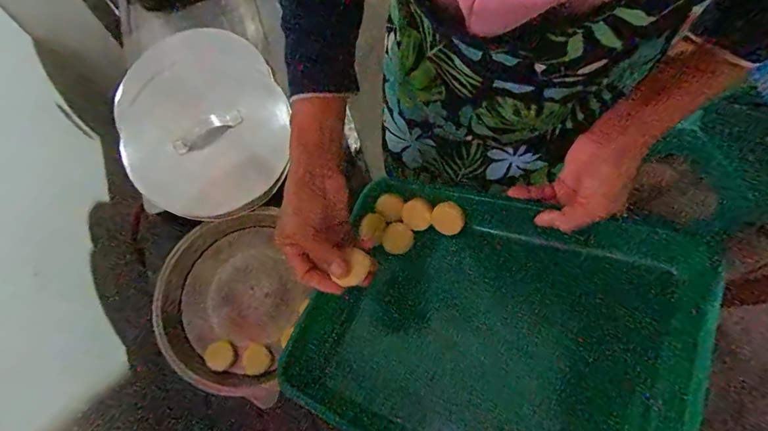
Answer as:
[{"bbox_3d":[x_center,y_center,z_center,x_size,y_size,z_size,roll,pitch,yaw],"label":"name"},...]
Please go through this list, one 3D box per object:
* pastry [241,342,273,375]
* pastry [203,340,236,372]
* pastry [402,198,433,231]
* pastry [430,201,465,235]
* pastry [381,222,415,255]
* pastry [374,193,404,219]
[{"bbox_3d":[-0.186,0.209,0.572,0.040,0.009,0.041,0,71,-1],"label":"pastry"},{"bbox_3d":[-0.240,0.205,0.577,0.039,0.011,0.038,0,71,-1],"label":"pastry"},{"bbox_3d":[0.042,-0.001,0.488,0.040,0.014,0.040,2,95,30],"label":"pastry"},{"bbox_3d":[0.078,0.004,0.473,0.036,0.017,0.038,-44,72,10],"label":"pastry"},{"bbox_3d":[0.018,0.030,0.503,0.040,0.015,0.040,-4,79,23],"label":"pastry"},{"bbox_3d":[0.011,-0.013,0.514,0.039,0.019,0.034,37,104,24],"label":"pastry"}]

